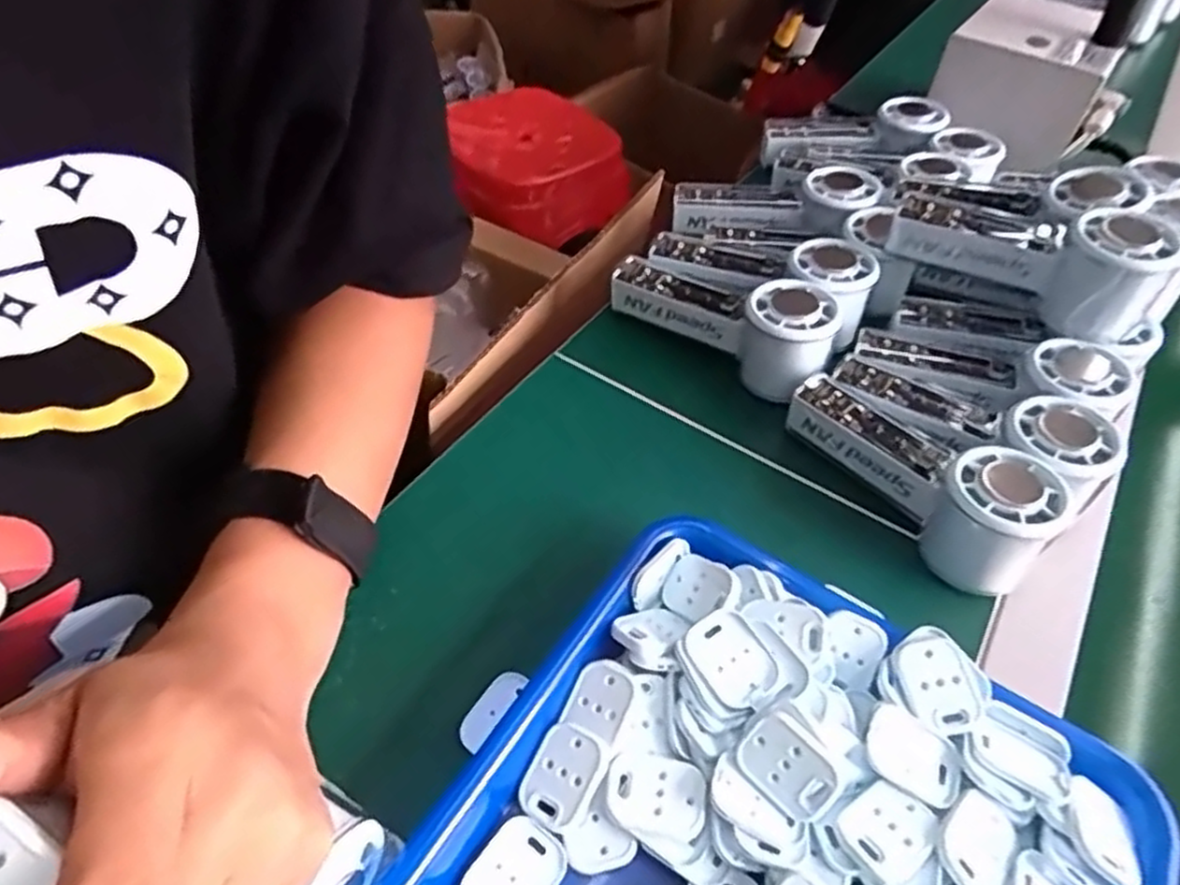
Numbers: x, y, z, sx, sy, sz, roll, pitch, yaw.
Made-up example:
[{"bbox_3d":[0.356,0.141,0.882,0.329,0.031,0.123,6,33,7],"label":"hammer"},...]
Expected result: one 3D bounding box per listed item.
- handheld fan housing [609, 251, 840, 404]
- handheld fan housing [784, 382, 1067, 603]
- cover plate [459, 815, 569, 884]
[{"bbox_3d":[0.089,-0.086,0.498,0.155,0.058,0.063,32,56,26],"label":"handheld fan housing"},{"bbox_3d":[0.183,0.013,0.420,0.051,0.062,0.152,-29,54,-23],"label":"handheld fan housing"},{"bbox_3d":[-0.030,0.170,0.292,0.032,0.005,0.040,32,54,21],"label":"cover plate"}]

